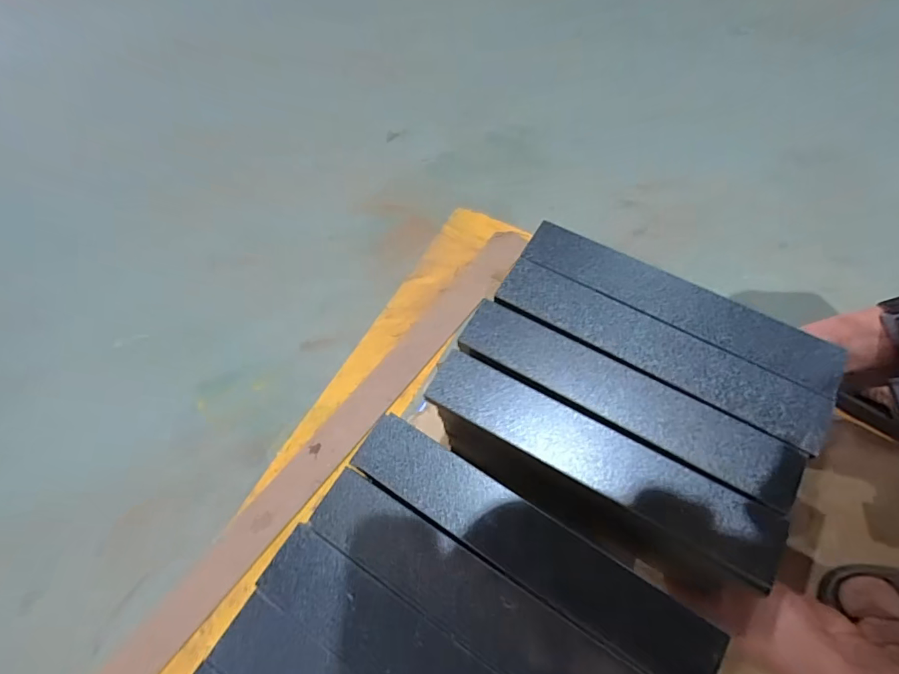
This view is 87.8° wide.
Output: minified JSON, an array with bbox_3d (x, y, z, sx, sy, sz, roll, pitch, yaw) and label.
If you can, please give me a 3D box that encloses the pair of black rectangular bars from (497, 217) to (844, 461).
[{"bbox_3d":[0.148,-0.011,0.326,0.218,0.014,0.078,29,66,17],"label":"pair of black rectangular bars"}]

